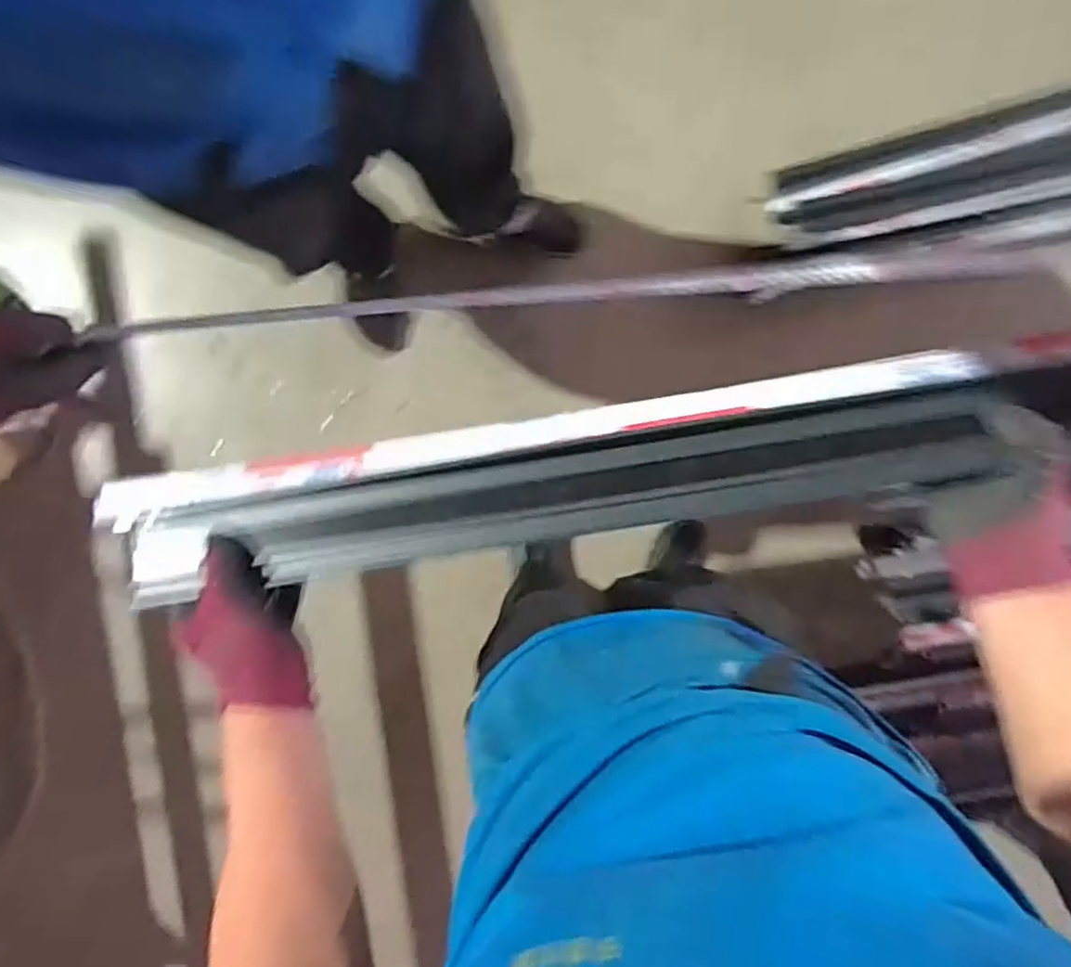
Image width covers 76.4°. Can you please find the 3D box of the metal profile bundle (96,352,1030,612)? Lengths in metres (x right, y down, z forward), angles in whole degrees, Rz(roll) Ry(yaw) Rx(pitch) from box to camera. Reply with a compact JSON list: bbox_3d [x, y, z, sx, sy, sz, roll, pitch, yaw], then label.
[{"bbox_3d":[0.006,0.000,0.560,0.676,0.070,0.103,-8,93,2],"label":"metal profile bundle"}]

